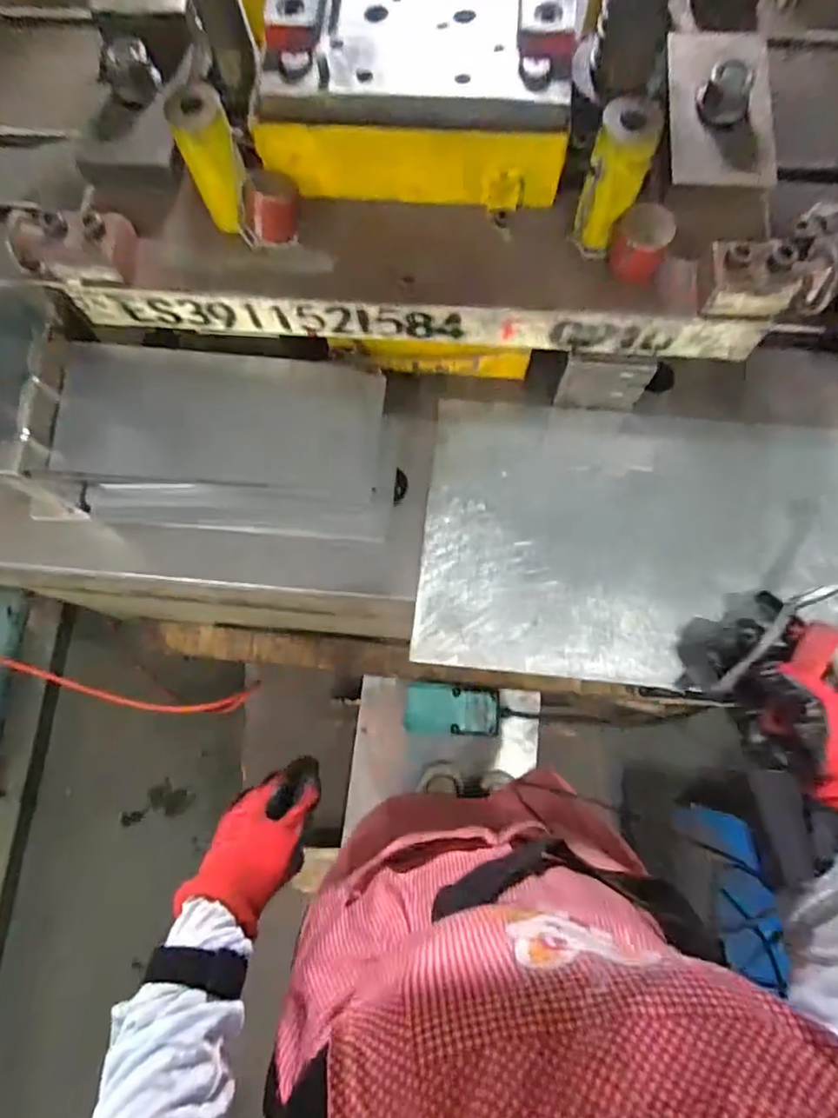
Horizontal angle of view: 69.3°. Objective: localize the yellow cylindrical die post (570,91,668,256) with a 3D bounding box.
[{"bbox_3d":[0.142,-0.273,0.441,0.040,0.097,0.036,21,77,7],"label":"yellow cylindrical die post"}]

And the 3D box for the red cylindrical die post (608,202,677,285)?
[{"bbox_3d":[0.167,-0.237,0.456,0.040,0.033,0.042,0,75,2],"label":"red cylindrical die post"}]

